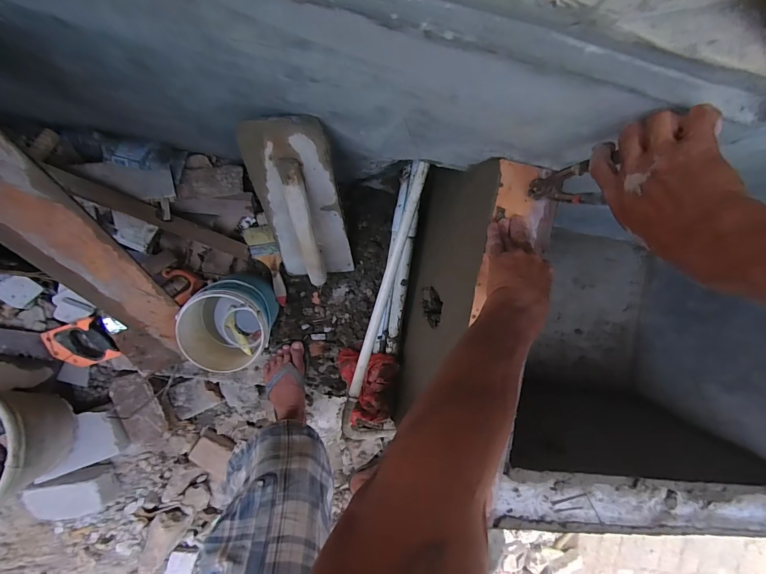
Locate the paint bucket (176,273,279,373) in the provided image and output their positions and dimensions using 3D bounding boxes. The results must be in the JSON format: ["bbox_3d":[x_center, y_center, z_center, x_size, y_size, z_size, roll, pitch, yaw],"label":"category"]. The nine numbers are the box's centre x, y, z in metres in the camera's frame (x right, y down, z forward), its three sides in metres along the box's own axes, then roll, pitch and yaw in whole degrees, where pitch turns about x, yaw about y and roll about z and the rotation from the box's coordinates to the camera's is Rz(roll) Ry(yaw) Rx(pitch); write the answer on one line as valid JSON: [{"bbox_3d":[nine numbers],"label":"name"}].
[{"bbox_3d":[-0.352,0.079,0.837,0.181,0.192,0.187,-1,96,-8],"label":"paint bucket"}]

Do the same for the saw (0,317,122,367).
[{"bbox_3d":[-0.935,0.127,0.850,0.550,0.032,0.120,4,96,-8],"label":"saw"}]

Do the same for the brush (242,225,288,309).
[{"bbox_3d":[-0.275,-0.050,0.875,0.067,0.023,0.199,-18,110,-5],"label":"brush"}]

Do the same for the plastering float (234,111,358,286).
[{"bbox_3d":[-0.148,-0.121,0.690,0.148,0.461,0.069,-12,65,-6],"label":"plastering float"}]

